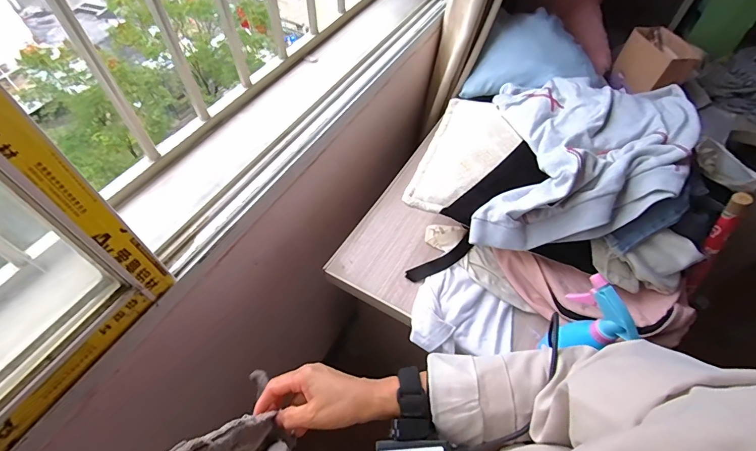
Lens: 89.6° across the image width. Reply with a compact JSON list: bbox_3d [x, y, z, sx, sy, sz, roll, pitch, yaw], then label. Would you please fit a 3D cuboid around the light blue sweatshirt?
[{"bbox_3d":[0.342,-0.126,0.644,0.298,0.118,0.385,16,57,8],"label":"light blue sweatshirt"}]

